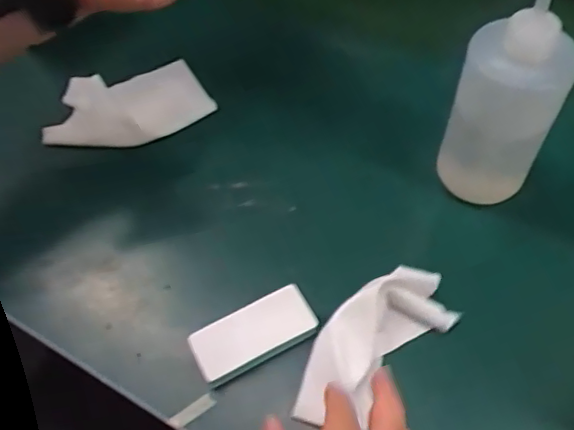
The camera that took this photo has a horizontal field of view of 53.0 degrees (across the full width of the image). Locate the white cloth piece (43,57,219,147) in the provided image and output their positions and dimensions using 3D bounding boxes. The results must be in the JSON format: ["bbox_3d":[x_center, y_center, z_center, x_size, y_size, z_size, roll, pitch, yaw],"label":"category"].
[{"bbox_3d":[-0.158,-0.111,0.577,0.164,0.016,0.097,-11,56,-6],"label":"white cloth piece"}]

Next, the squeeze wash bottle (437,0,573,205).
[{"bbox_3d":[0.164,-0.098,0.418,0.076,0.217,0.061,25,60,18],"label":"squeeze wash bottle"}]

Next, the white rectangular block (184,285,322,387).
[{"bbox_3d":[-0.025,0.091,0.440,0.093,0.012,0.045,-23,58,-13],"label":"white rectangular block"}]

